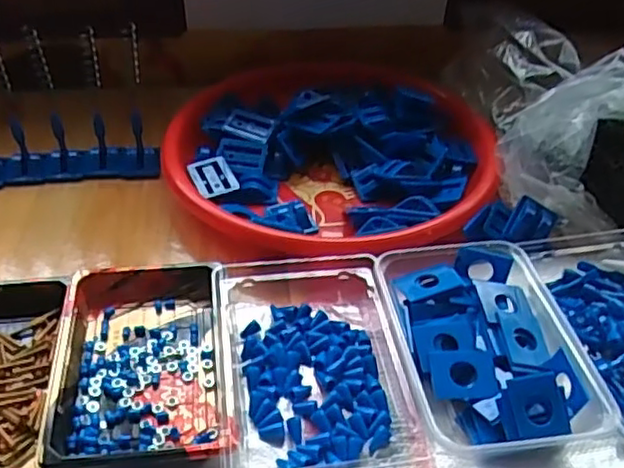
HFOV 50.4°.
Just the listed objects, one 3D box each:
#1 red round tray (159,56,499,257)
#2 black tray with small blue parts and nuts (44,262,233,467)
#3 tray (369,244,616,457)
[{"bbox_3d":[0.012,-0.077,0.610,0.290,0.050,0.290,1,41,-1],"label":"red round tray"},{"bbox_3d":[-0.111,0.079,0.436,0.102,0.023,0.163,-5,41,-8],"label":"black tray with small blue parts and nuts"},{"bbox_3d":[0.111,0.068,0.443,0.112,0.033,0.159,-4,41,-7],"label":"tray"}]

